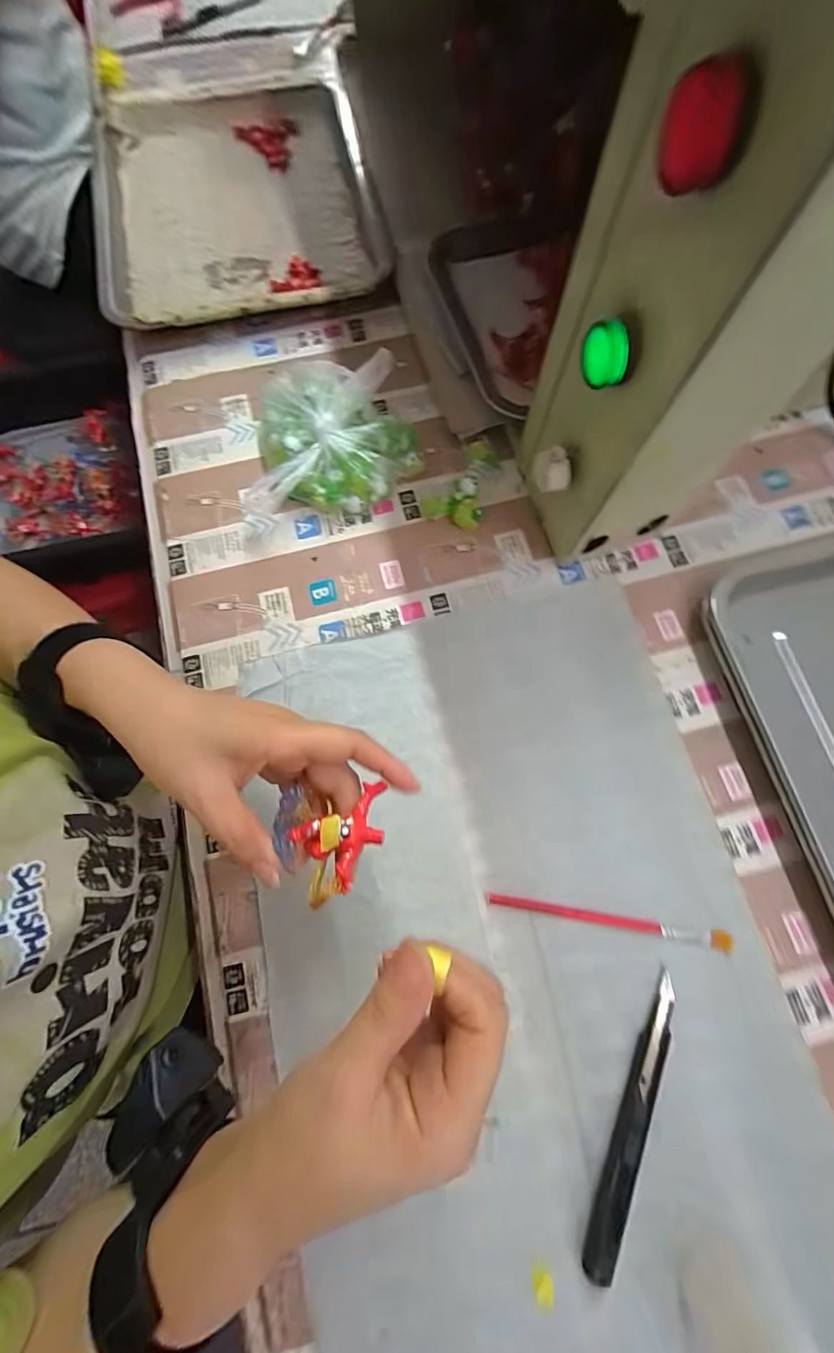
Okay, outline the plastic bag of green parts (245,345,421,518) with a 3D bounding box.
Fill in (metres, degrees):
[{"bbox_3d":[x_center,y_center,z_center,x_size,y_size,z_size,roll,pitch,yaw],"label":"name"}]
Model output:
[{"bbox_3d":[-0.071,-0.198,0.353,0.135,0.043,0.126,-9,75,-1],"label":"plastic bag of green parts"}]

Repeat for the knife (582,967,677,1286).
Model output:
[{"bbox_3d":[0.125,0.250,0.247,0.017,0.009,0.147,25,77,8],"label":"knife"}]

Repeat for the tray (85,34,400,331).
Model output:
[{"bbox_3d":[-0.182,-0.492,0.435,0.270,0.031,0.356,-11,75,-1],"label":"tray"}]

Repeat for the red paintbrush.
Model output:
[{"bbox_3d":[0.122,0.154,0.276,0.152,0.004,0.011,10,76,5],"label":"red paintbrush"}]

